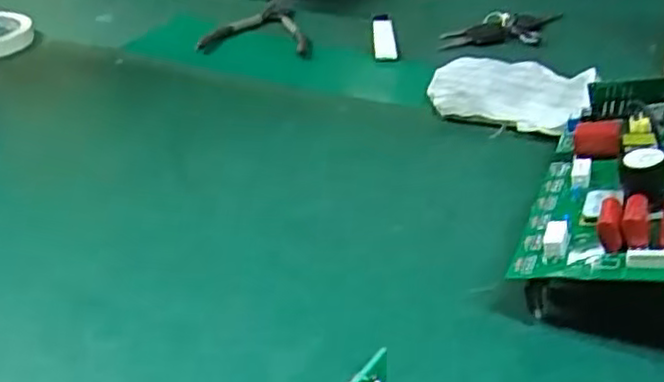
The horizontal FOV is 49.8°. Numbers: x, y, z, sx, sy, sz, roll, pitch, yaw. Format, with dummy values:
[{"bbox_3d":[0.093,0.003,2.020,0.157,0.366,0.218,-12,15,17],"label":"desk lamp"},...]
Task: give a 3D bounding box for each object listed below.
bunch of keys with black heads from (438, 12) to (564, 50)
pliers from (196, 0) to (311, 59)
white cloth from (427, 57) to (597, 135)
[{"bbox_3d":[0.185,-0.169,0.756,0.152,0.021,0.054,-13,34,-18],"label":"bunch of keys with black heads"},{"bbox_3d":[-0.070,-0.182,0.780,0.109,0.017,0.157,2,32,6],"label":"pliers"},{"bbox_3d":[0.153,-0.083,0.607,0.134,0.034,0.096,15,36,24],"label":"white cloth"}]

